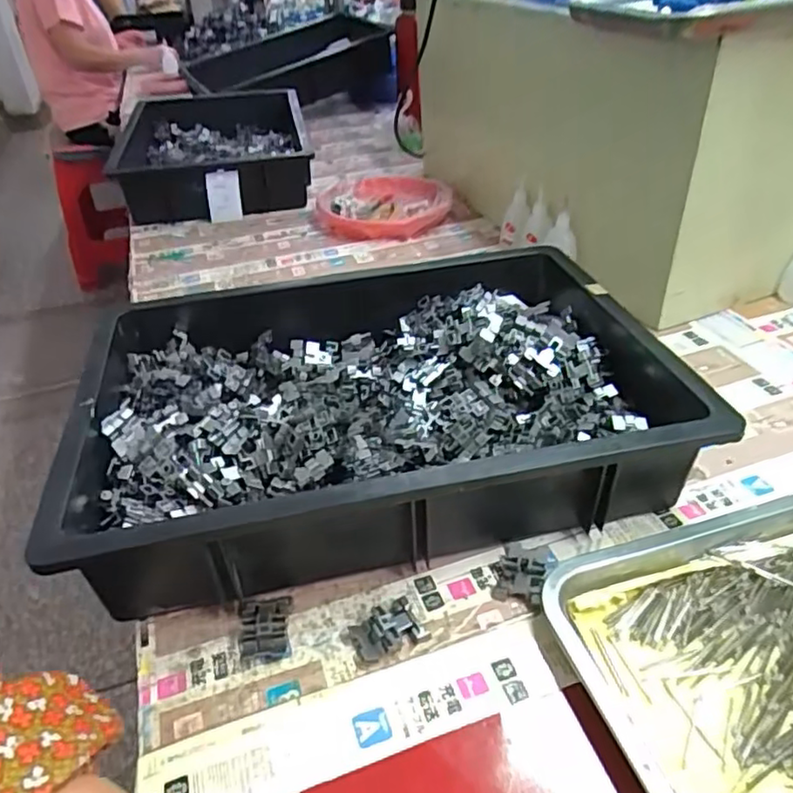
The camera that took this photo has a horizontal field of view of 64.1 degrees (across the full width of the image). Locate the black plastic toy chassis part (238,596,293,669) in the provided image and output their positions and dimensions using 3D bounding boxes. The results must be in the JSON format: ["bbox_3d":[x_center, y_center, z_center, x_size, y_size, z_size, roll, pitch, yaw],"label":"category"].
[{"bbox_3d":[-0.083,0.147,0.404,0.033,0.010,0.045,-9,36,-7],"label":"black plastic toy chassis part"}]

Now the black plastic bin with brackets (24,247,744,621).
[{"bbox_3d":[-0.010,0.001,0.526,0.447,0.093,0.314,-10,36,-9],"label":"black plastic bin with brackets"}]

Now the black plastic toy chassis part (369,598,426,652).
[{"bbox_3d":[-0.002,0.144,0.399,0.032,0.011,0.029,-21,39,-22],"label":"black plastic toy chassis part"}]

